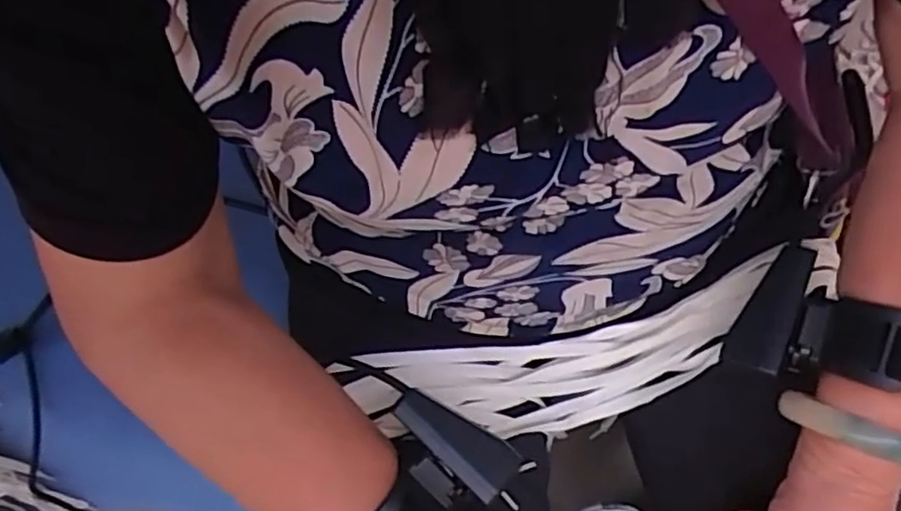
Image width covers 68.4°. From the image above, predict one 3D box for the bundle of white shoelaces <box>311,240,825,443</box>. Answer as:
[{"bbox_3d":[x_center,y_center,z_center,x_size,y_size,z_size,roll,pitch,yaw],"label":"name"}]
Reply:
[{"bbox_3d":[0.068,0.070,0.406,0.261,0.053,0.068,-13,63,-3],"label":"bundle of white shoelaces"}]

